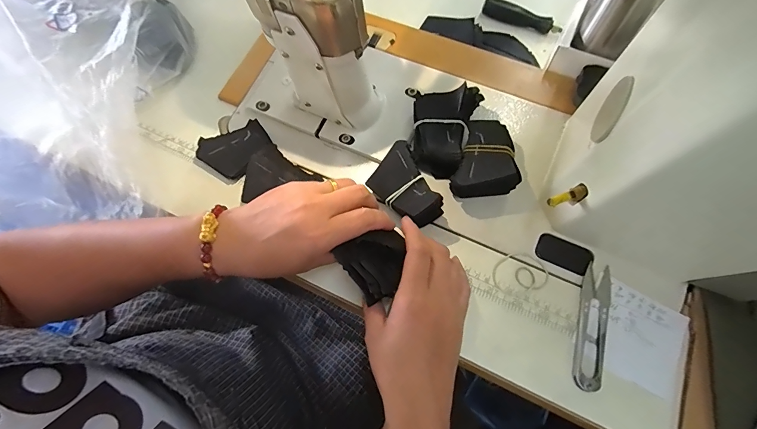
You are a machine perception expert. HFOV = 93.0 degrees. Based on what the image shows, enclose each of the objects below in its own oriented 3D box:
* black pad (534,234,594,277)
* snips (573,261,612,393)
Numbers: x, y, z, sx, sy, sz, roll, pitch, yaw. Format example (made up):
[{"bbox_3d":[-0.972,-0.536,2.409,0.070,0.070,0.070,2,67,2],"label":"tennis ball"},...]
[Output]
[{"bbox_3d":[0.186,0.039,0.360,0.052,0.005,0.029,24,67,11],"label":"black pad"},{"bbox_3d":[0.198,0.100,0.329,0.025,0.007,0.115,17,66,9],"label":"snips"}]

